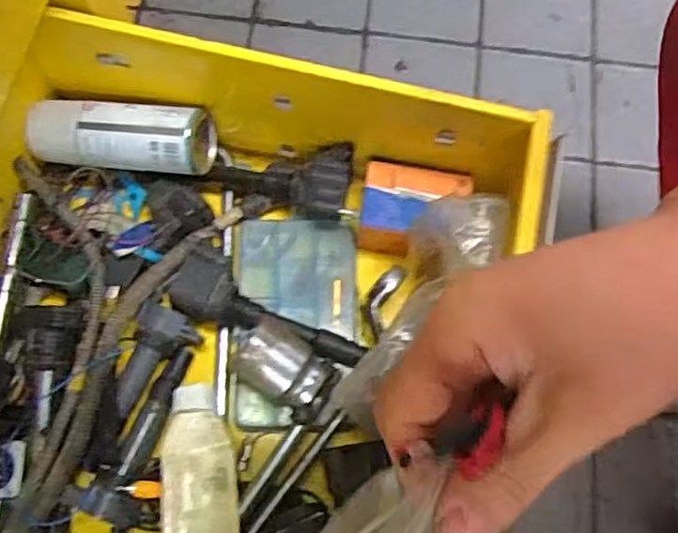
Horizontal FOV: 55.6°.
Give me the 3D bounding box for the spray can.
[{"bbox_3d":[-0.179,-0.109,0.527,0.148,0.043,0.053,6,73,0],"label":"spray can"}]

